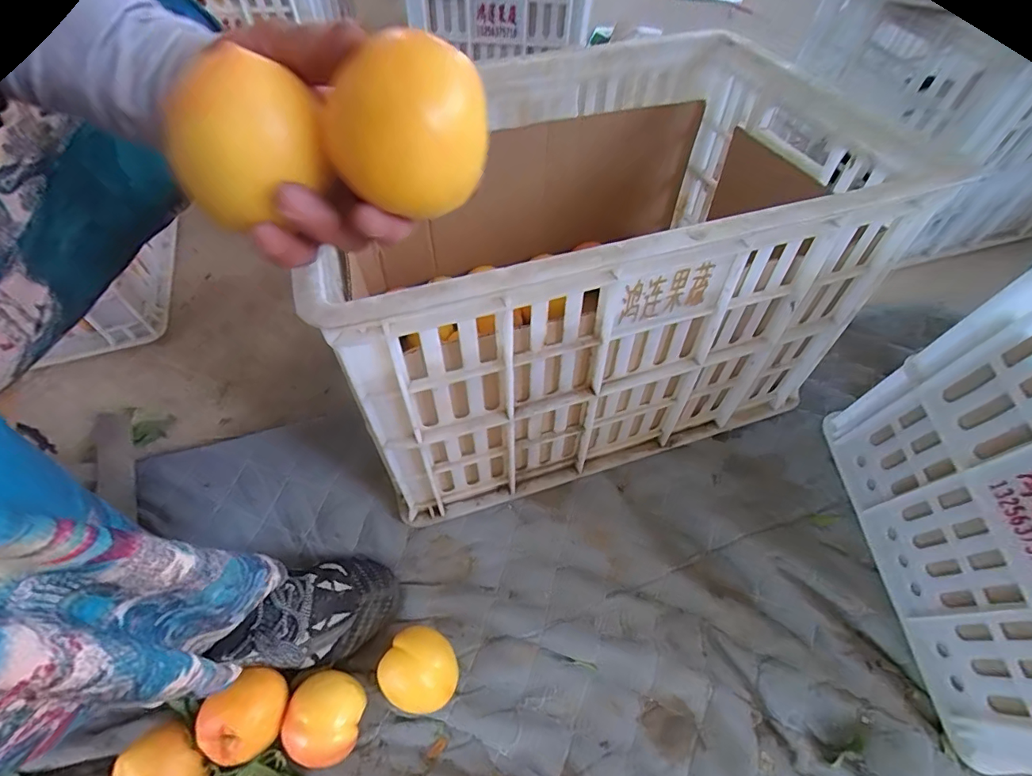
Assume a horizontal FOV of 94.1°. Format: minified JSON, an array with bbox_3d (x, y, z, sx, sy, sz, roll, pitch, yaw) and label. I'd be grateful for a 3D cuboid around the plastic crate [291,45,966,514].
[{"bbox_3d":[0.065,-0.139,0.512,0.483,0.304,0.372,-17,60,-9],"label":"plastic crate"}]

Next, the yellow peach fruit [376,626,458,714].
[{"bbox_3d":[-0.083,0.249,0.423,0.063,0.051,0.061,0,59,0],"label":"yellow peach fruit"}]

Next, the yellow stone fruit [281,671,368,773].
[{"bbox_3d":[-0.160,0.278,0.405,0.058,0.049,0.065,12,59,8],"label":"yellow stone fruit"}]

